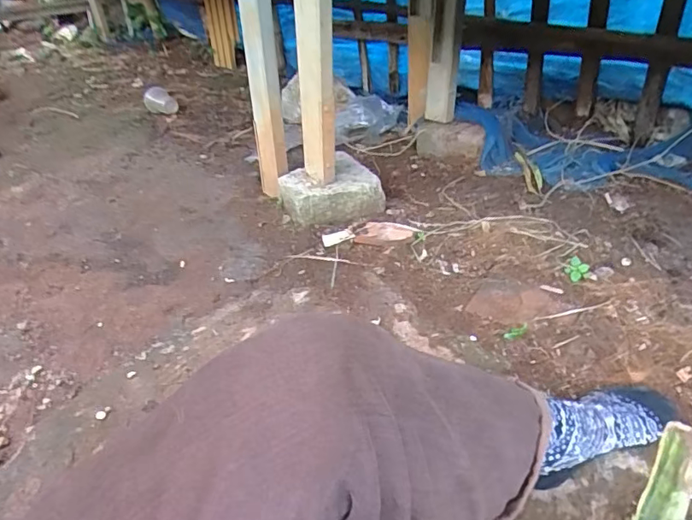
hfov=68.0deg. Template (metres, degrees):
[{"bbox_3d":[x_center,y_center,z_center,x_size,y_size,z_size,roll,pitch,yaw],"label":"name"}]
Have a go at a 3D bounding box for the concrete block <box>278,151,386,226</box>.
[{"bbox_3d":[-0.039,-0.156,1.205,0.221,0.096,0.171,-14,39,-13],"label":"concrete block"}]

